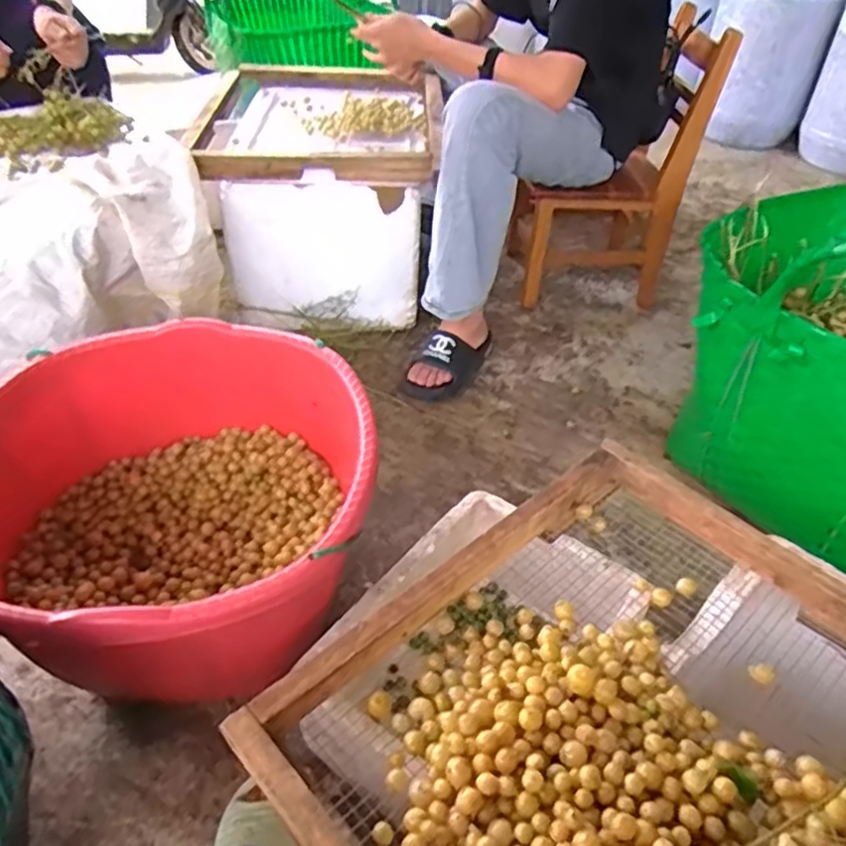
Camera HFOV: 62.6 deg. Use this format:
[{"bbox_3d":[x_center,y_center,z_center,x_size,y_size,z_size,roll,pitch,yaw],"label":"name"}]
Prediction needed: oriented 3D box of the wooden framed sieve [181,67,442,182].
[{"bbox_3d":[-0.196,-0.590,1.350,0.447,0.057,0.505,2,41,-1],"label":"wooden framed sieve"}]

